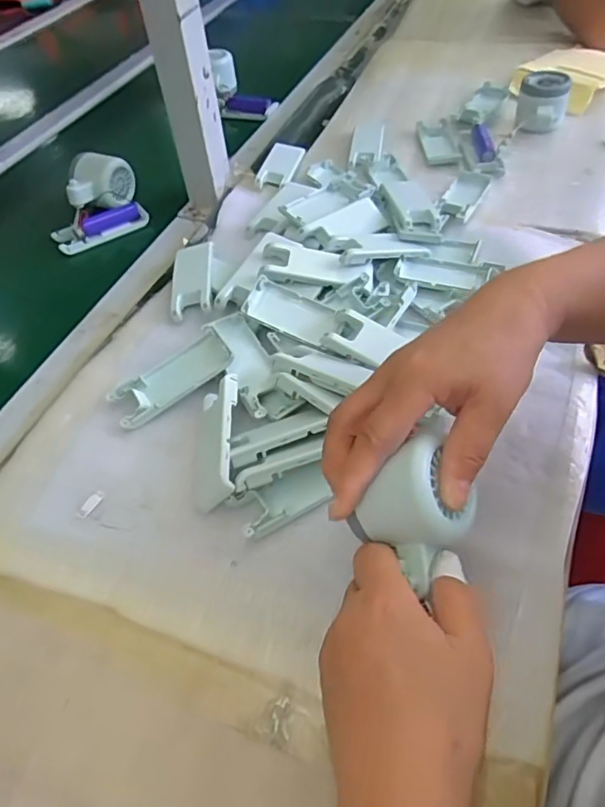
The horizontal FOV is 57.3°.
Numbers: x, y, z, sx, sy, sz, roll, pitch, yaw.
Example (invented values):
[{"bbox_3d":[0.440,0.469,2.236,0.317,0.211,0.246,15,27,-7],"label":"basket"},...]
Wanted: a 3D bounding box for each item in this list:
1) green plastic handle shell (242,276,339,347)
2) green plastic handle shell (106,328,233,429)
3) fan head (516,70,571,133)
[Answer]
[{"bbox_3d":[-0.008,-0.079,0.470,0.076,0.021,0.041,22,55,20],"label":"green plastic handle shell"},{"bbox_3d":[-0.108,-0.023,0.451,0.100,0.014,0.043,-34,55,-7],"label":"green plastic handle shell"},{"bbox_3d":[0.301,-0.380,0.695,0.059,0.047,0.066,13,52,14],"label":"fan head"}]

